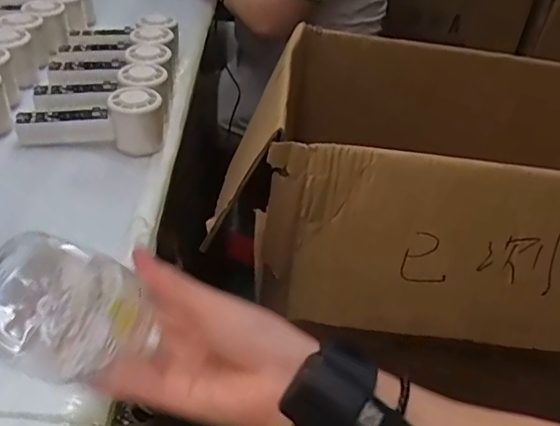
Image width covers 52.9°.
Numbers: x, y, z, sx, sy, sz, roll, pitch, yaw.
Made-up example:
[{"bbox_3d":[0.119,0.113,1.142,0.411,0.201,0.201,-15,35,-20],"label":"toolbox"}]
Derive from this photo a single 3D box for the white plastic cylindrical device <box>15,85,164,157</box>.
[{"bbox_3d":[-0.204,-0.100,0.617,0.145,0.061,0.055,3,38,-11],"label":"white plastic cylindrical device"}]

